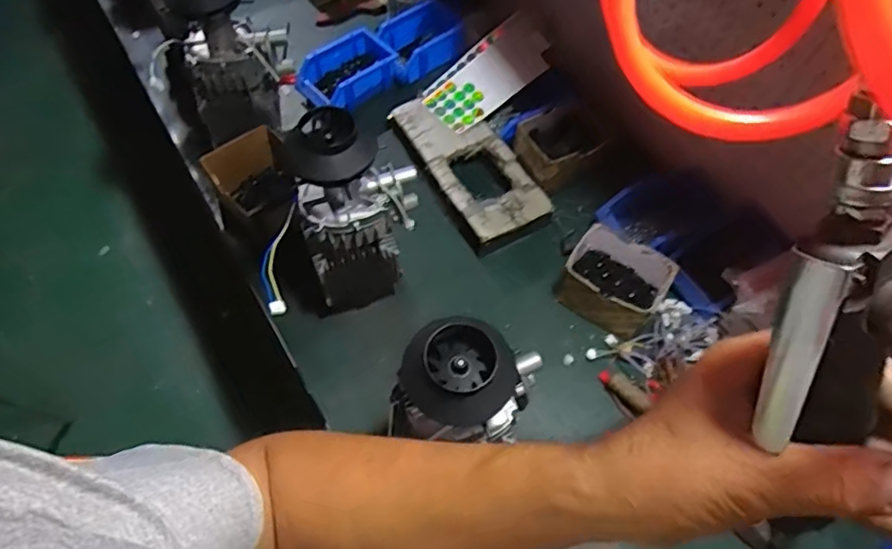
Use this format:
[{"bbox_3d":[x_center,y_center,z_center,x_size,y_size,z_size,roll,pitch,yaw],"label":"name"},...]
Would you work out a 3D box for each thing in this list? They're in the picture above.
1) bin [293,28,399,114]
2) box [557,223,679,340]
[{"bbox_3d":[-0.193,-0.402,1.146,0.192,0.079,0.118,-36,67,-22],"label":"bin"},{"bbox_3d":[0.261,0.015,0.902,0.148,0.100,0.124,32,62,15],"label":"box"}]

